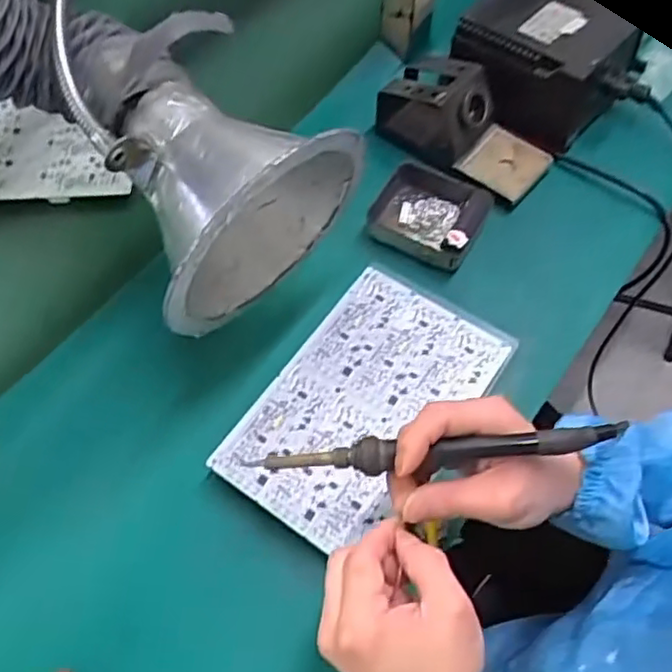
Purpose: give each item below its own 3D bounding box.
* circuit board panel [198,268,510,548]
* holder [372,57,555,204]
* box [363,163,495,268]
[{"bbox_3d":[0.022,0.048,0.498,0.132,0.013,0.209,32,65,17],"label":"circuit board panel"},{"bbox_3d":[0.118,-0.193,0.609,0.158,0.071,0.075,35,66,19],"label":"holder"},{"bbox_3d":[0.082,-0.109,0.582,0.094,0.038,0.085,25,64,15],"label":"box"}]

